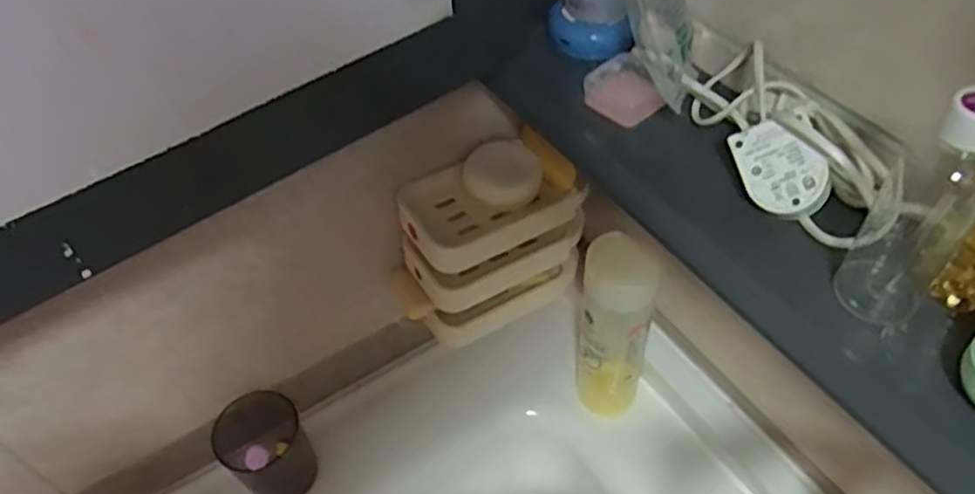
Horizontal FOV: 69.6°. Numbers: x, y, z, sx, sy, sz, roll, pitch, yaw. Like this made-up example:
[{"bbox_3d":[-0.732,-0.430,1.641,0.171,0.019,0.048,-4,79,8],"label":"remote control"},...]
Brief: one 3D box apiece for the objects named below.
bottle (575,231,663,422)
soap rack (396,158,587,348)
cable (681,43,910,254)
[{"bbox_3d":[0.113,0.080,0.622,0.057,0.208,0.056,-2,49,3],"label":"bottle"},{"bbox_3d":[-0.002,-0.004,0.610,0.156,0.129,0.083,-25,52,-16],"label":"soap rack"},{"bbox_3d":[0.163,-0.061,0.394,0.063,0.040,0.157,-18,50,-10],"label":"cable"}]

